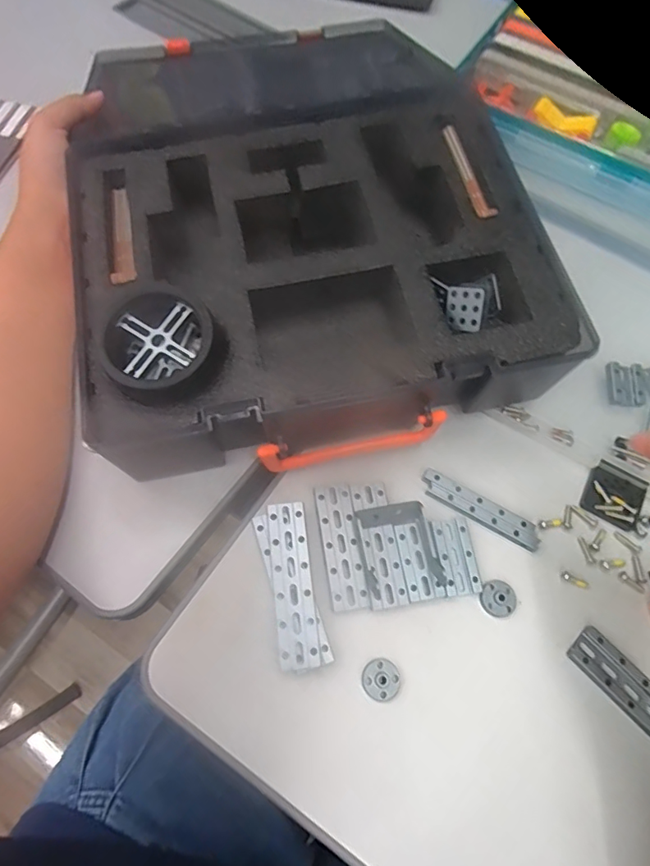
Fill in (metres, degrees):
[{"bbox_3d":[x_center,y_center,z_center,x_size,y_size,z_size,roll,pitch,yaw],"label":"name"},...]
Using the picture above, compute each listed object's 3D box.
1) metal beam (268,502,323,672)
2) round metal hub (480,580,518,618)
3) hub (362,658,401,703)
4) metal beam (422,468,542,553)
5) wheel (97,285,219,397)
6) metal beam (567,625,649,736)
[{"bbox_3d":[-0.019,0.090,0.286,0.024,0.004,0.094,-6,67,-6],"label":"metal beam"},{"bbox_3d":[0.110,0.105,0.300,0.022,0.006,0.022,2,66,-4],"label":"round metal hub"},{"bbox_3d":[0.033,0.144,0.277,0.023,0.005,0.021,2,66,-4],"label":"hub"},{"bbox_3d":[0.105,0.052,0.320,0.084,0.005,0.017,30,67,9],"label":"metal beam"},{"bbox_3d":[-0.093,-0.051,0.269,0.057,0.022,0.062,2,66,-4],"label":"wheel"},{"bbox_3d":[0.178,0.149,0.284,0.026,0.009,0.063,-40,75,-19],"label":"metal beam"}]

